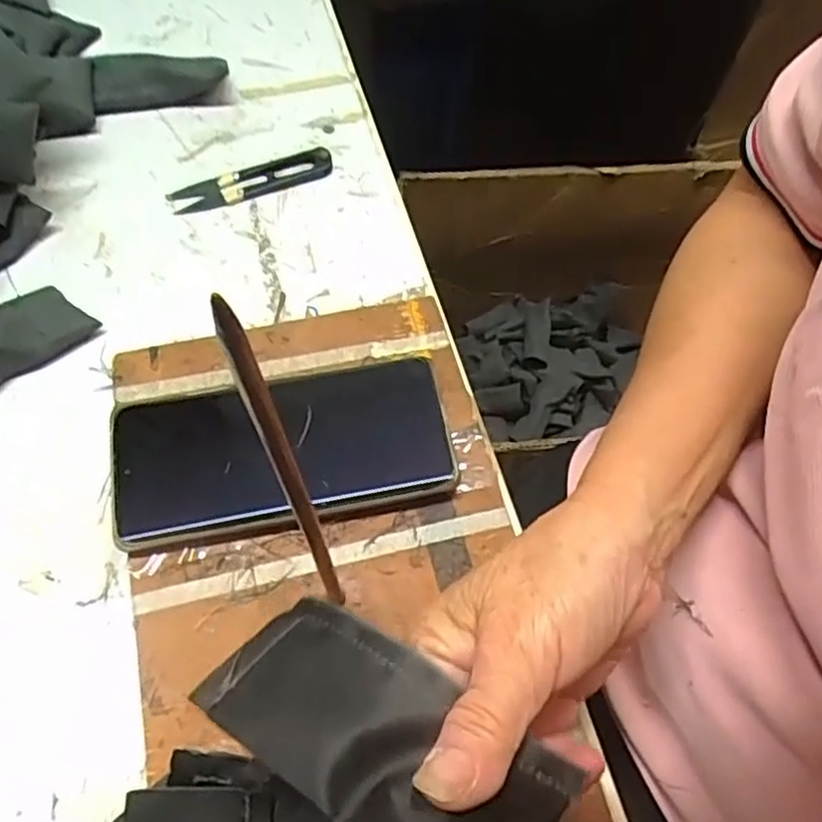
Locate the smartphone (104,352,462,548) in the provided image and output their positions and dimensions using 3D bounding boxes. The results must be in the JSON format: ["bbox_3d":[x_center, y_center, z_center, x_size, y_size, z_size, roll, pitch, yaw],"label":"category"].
[{"bbox_3d":[-0.062,0.016,0.344,0.158,0.010,0.076,-10,62,-7],"label":"smartphone"}]

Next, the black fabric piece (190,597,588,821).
[{"bbox_3d":[-0.009,0.097,0.214,0.109,0.007,0.053,25,43,26],"label":"black fabric piece"}]

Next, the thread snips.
[{"bbox_3d":[-0.098,-0.143,0.437,0.099,0.007,0.023,-19,66,-11],"label":"thread snips"}]

